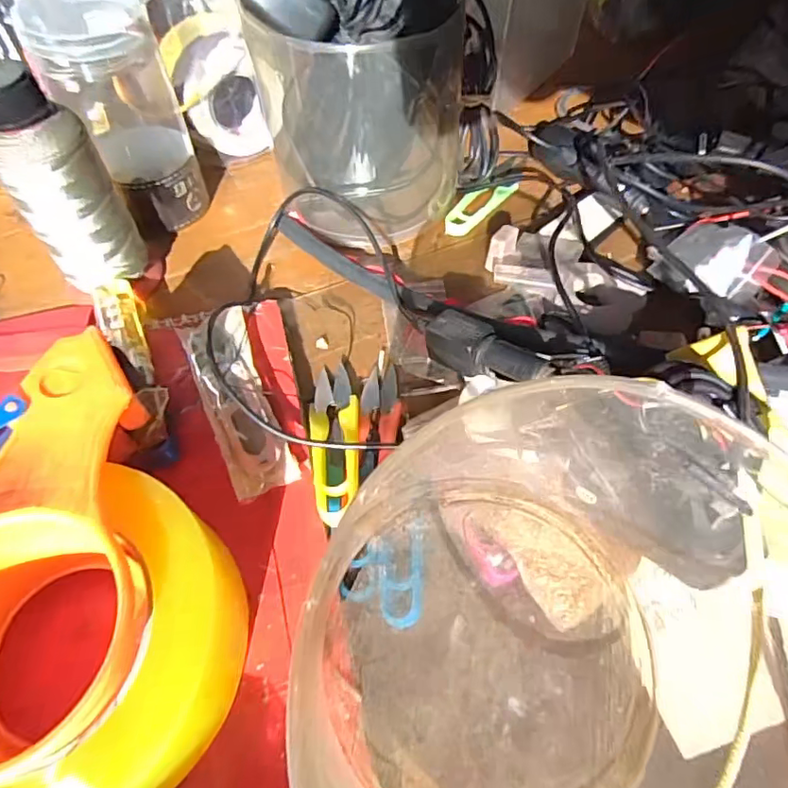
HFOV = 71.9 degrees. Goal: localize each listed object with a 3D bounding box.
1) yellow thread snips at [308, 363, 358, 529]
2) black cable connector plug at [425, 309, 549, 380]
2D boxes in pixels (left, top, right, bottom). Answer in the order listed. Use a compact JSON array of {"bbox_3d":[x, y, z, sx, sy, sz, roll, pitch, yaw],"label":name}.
[{"bbox_3d":[-0.030,0.021,0.272,0.024,0.016,0.094,-4,56,-1],"label":"yellow thread snips"},{"bbox_3d":[0.045,-0.021,0.266,0.063,0.020,0.022,24,59,36],"label":"black cable connector plug"}]

